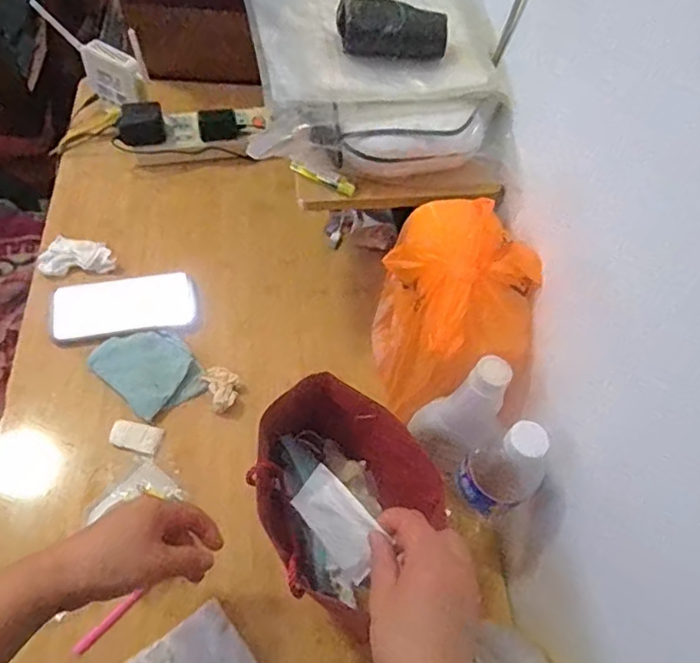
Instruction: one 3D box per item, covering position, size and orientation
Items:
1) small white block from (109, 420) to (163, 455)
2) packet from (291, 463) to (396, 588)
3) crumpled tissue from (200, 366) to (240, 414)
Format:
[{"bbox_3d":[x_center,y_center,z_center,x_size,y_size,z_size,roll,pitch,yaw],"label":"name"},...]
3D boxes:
[{"bbox_3d":[-0.234,0.116,0.630,0.053,0.014,0.033,9,55,3],"label":"small white block"},{"bbox_3d":[-0.009,0.148,0.449,0.083,0.052,0.004,43,26,25],"label":"packet"},{"bbox_3d":[-0.148,0.066,0.674,0.038,0.020,0.057,-22,60,-17],"label":"crumpled tissue"}]

